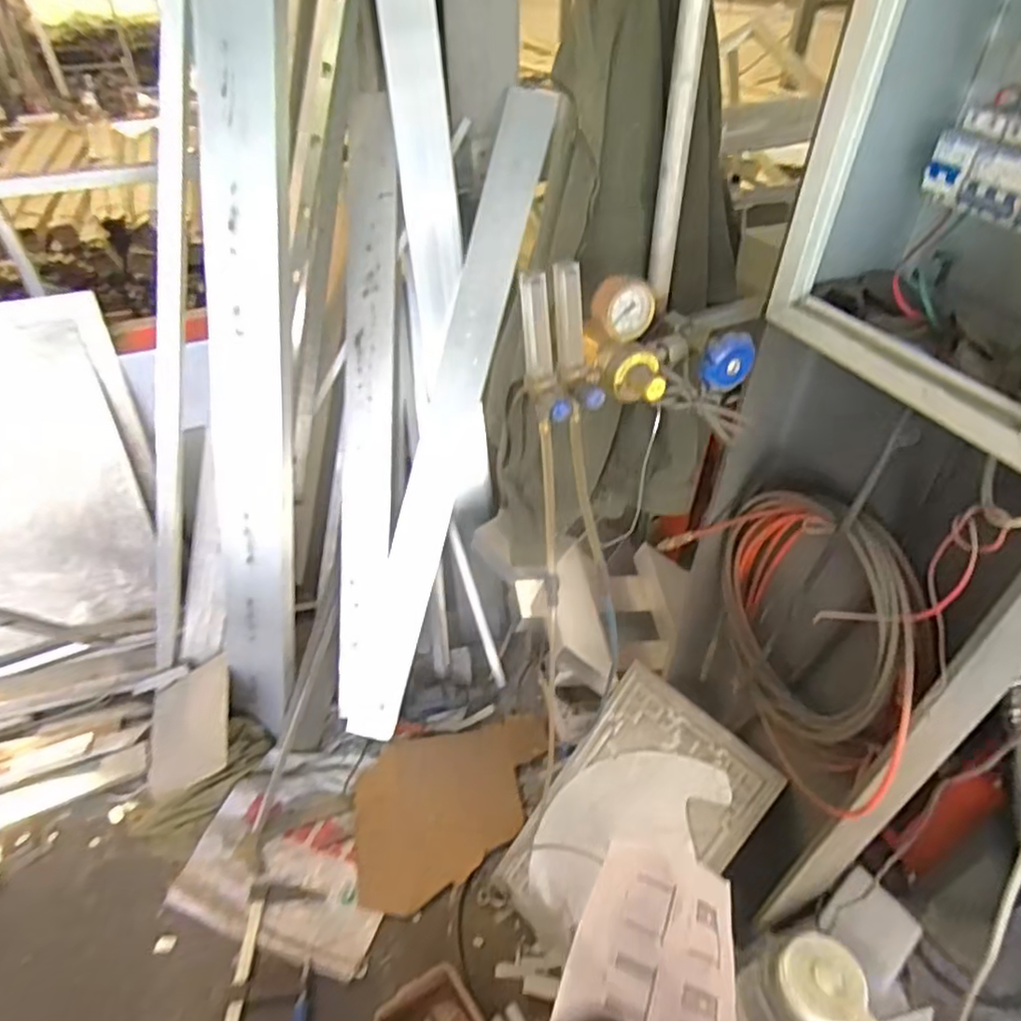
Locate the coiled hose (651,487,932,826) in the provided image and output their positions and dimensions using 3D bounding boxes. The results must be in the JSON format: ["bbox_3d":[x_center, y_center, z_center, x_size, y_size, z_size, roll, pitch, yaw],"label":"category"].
[{"bbox_3d":[0.422,0.183,0.966,0.113,0.454,0.446,-18,45,-19],"label":"coiled hose"}]

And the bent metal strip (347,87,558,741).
[{"bbox_3d":[-0.154,-0.205,1.582,0.139,1.577,0.073,17,6,16],"label":"bent metal strip"}]

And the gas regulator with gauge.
[{"bbox_3d":[0.130,-0.170,0.626,0.234,0.118,0.085,-16,45,-17],"label":"gas regulator with gauge"}]

